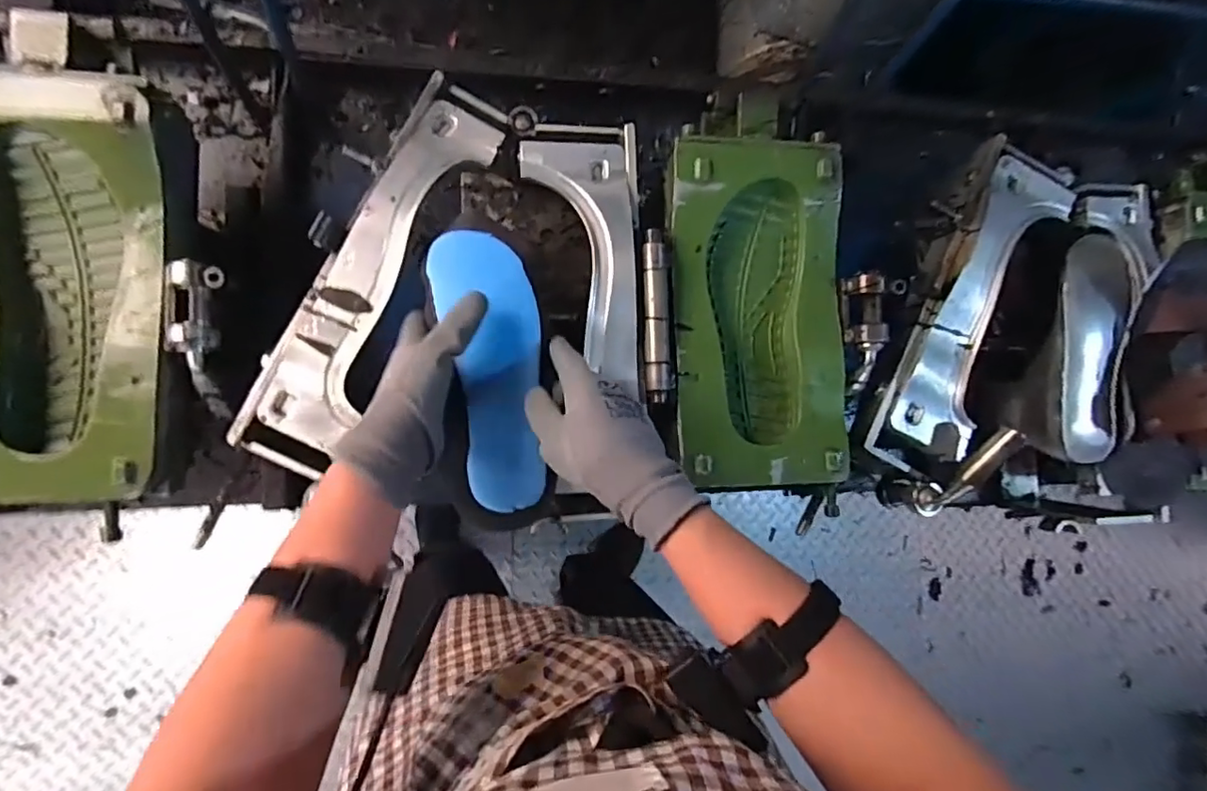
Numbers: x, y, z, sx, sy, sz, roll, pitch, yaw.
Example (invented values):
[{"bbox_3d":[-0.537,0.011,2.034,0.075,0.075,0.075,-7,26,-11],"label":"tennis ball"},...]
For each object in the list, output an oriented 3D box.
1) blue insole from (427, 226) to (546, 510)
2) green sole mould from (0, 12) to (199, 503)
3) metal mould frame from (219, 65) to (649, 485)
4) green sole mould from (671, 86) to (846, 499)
[{"bbox_3d":[-0.093,-0.022,0.498,0.082,0.012,0.235,-8,89,-9],"label":"blue insole"},{"bbox_3d":[-0.438,-0.099,0.470,0.168,0.058,0.356,1,86,-8],"label":"green sole mould"},{"bbox_3d":[-0.133,-0.112,0.521,0.341,0.041,0.326,-2,86,-9],"label":"metal mould frame"},{"bbox_3d":[0.151,-0.086,0.576,0.175,0.062,0.354,-2,86,-9],"label":"green sole mould"}]

